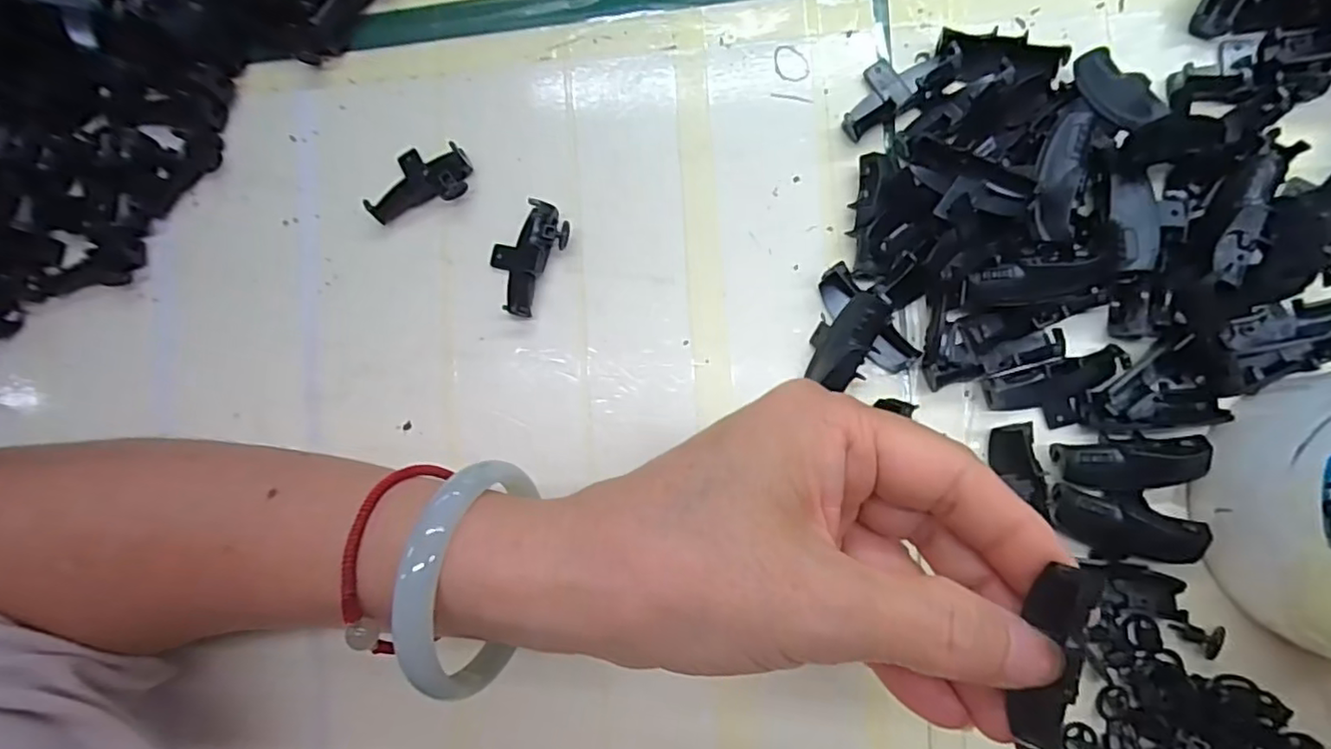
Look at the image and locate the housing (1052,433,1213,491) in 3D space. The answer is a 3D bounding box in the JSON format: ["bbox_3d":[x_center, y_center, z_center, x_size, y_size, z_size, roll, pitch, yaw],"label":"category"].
[{"bbox_3d":[0.145,0.028,0.202,0.041,0.011,0.016,-3,84,7],"label":"housing"}]

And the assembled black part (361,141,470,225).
[{"bbox_3d":[-0.094,-0.075,0.245,0.039,0.012,0.024,-16,83,6],"label":"assembled black part"}]

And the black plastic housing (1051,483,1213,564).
[{"bbox_3d":[0.142,0.046,0.199,0.043,0.009,0.018,15,87,9],"label":"black plastic housing"}]

